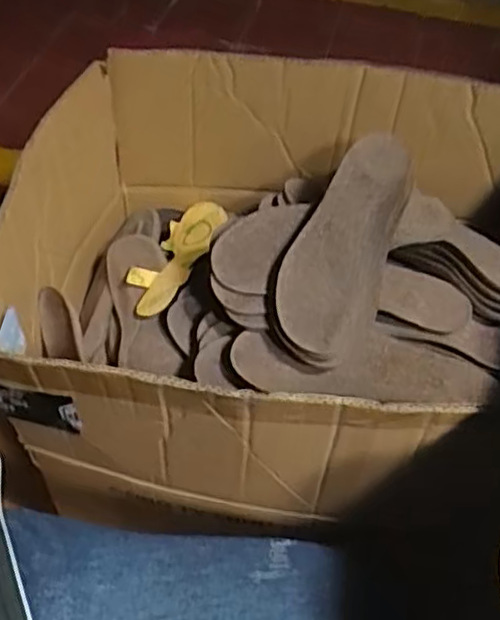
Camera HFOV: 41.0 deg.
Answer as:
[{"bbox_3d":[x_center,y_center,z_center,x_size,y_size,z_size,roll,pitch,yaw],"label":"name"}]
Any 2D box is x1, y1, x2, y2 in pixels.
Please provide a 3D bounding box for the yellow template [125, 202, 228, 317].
[{"bbox_3d":[-0.083,-0.060,0.767,0.075,0.041,0.222,12,37,7],"label":"yellow template"}]

